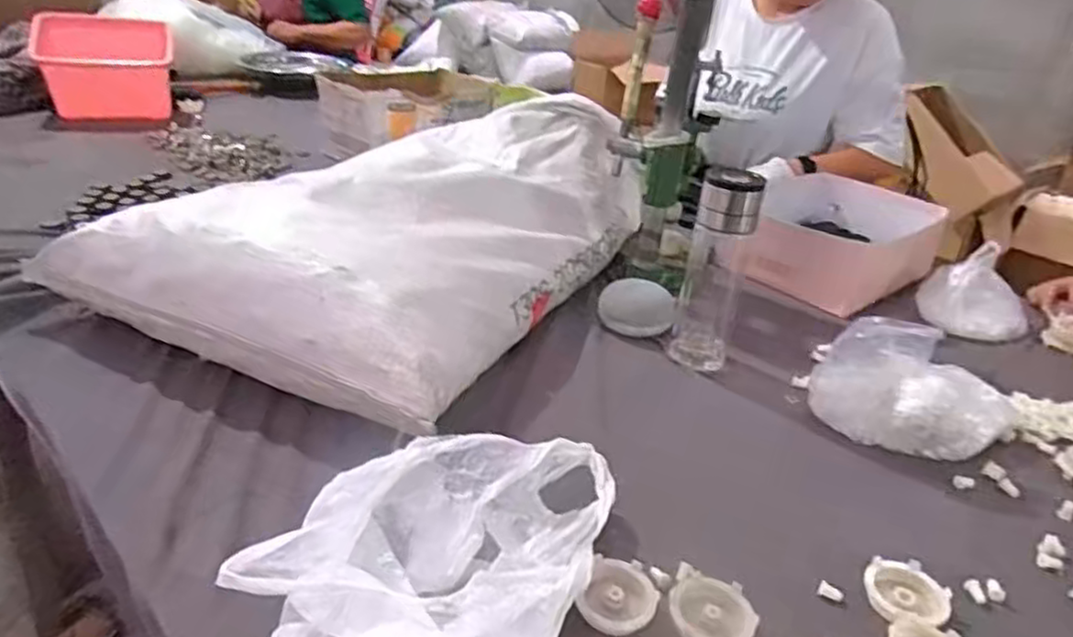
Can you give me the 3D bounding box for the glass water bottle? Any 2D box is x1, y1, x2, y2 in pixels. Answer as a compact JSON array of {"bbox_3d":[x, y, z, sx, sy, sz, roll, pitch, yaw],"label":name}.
[{"bbox_3d":[0.207,-0.058,0.832,0.067,0.227,0.075,11,28,11],"label":"glass water bottle"}]

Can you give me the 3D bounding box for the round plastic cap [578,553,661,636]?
[{"bbox_3d":[0.060,0.201,0.519,0.052,0.018,0.054,4,28,-2],"label":"round plastic cap"}]

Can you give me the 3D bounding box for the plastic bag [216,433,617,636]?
[{"bbox_3d":[-0.054,0.158,0.515,0.183,0.091,0.280,19,31,23],"label":"plastic bag"}]

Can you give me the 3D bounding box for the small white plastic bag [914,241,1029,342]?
[{"bbox_3d":[0.617,-0.044,0.997,0.141,0.105,0.124,22,32,28],"label":"small white plastic bag"}]

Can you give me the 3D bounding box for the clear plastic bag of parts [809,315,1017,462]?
[{"bbox_3d":[0.390,0.068,0.746,0.185,0.111,0.140,22,32,28],"label":"clear plastic bag of parts"}]

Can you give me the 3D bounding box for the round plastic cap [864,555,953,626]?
[{"bbox_3d":[0.283,0.208,0.548,0.057,0.011,0.059,4,28,-2],"label":"round plastic cap"}]

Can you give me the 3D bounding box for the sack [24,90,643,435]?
[{"bbox_3d":[-0.170,-0.153,0.952,0.491,0.170,0.676,17,30,21],"label":"sack"}]

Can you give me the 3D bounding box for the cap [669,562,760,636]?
[{"bbox_3d":[0.126,0.211,0.520,0.063,0.015,0.063,4,28,-2],"label":"cap"}]

